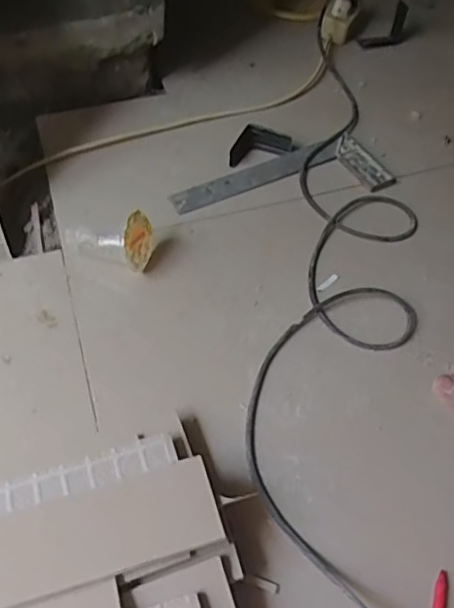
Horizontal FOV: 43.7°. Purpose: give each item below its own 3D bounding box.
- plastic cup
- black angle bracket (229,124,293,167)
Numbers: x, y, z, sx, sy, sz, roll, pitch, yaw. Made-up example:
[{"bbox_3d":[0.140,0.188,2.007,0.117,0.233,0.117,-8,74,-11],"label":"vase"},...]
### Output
[{"bbox_3d":[-0.149,-0.087,0.729,0.100,0.073,0.064,11,52,27],"label":"plastic cup"},{"bbox_3d":[0.051,-0.232,0.848,0.073,0.023,0.081,20,55,13],"label":"black angle bracket"}]

